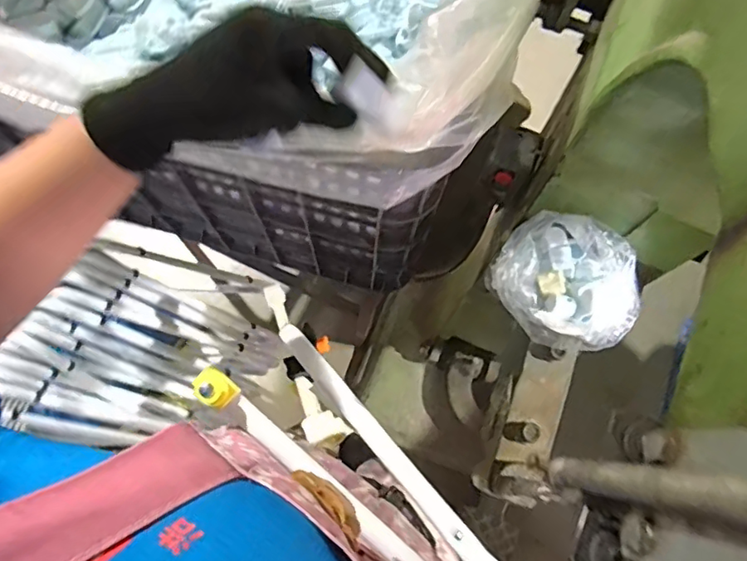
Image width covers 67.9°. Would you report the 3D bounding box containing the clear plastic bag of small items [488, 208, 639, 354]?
[{"bbox_3d":[0.176,0.004,0.513,0.126,0.064,0.106,43,77,11],"label":"clear plastic bag of small items"}]

